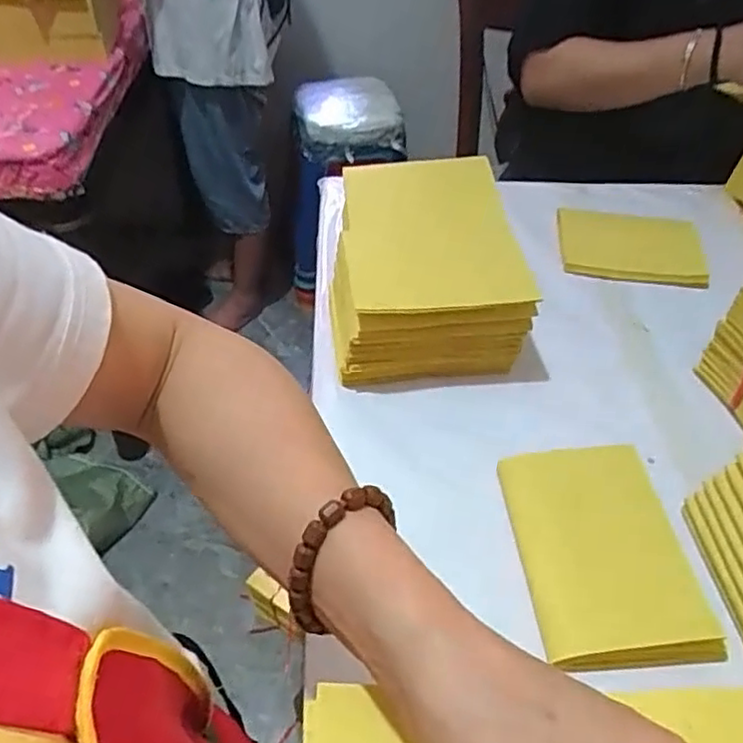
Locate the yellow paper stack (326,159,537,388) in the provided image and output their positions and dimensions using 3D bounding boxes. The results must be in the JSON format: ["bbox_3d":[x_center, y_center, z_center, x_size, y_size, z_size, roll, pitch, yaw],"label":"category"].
[{"bbox_3d":[0.041,-0.107,0.648,0.161,0.104,0.236,-3,45,-6],"label":"yellow paper stack"}]

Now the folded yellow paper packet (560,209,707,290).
[{"bbox_3d":[0.298,-0.148,0.767,0.160,0.017,0.111,8,56,-3],"label":"folded yellow paper packet"}]

